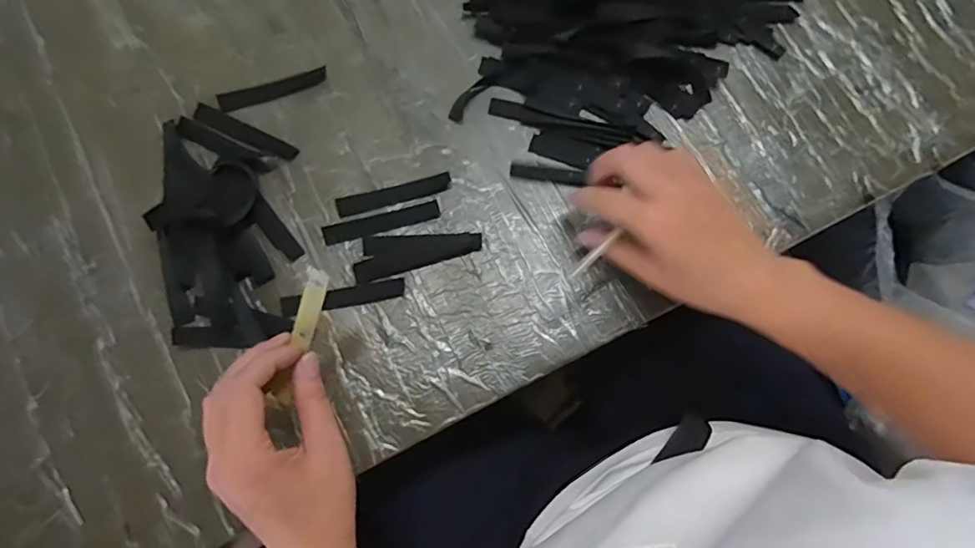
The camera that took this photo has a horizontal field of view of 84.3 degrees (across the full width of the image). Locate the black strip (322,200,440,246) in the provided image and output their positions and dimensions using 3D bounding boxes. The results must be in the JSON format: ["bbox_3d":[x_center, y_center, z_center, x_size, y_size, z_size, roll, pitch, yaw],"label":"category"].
[{"bbox_3d":[-0.083,-0.041,0.421,0.090,0.004,0.014,-15,78,-4],"label":"black strip"}]

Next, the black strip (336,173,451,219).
[{"bbox_3d":[-0.074,-0.064,0.427,0.090,0.004,0.016,-16,78,-4],"label":"black strip"}]

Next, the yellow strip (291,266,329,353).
[{"bbox_3d":[-0.108,0.021,0.328,0.013,0.005,0.050,18,104,3],"label":"yellow strip"}]

